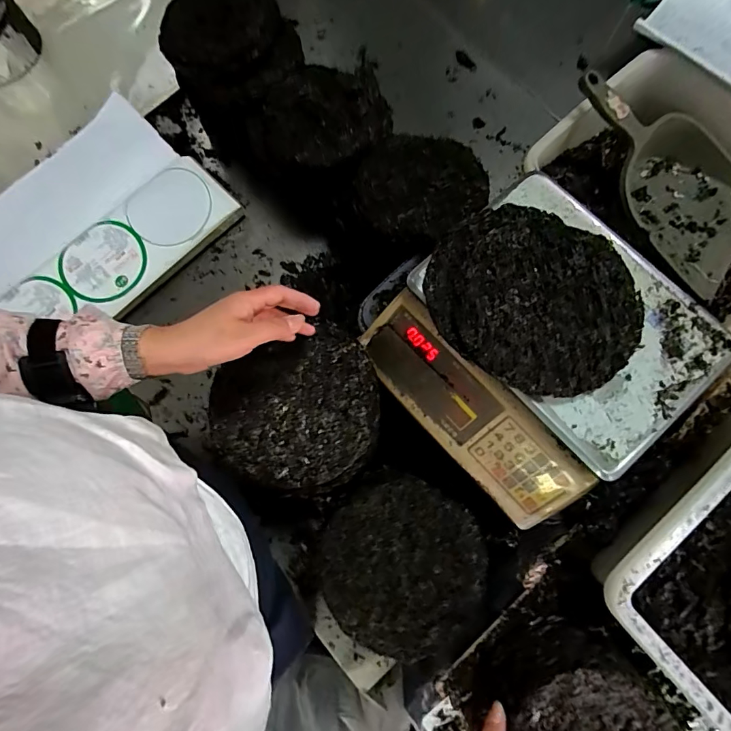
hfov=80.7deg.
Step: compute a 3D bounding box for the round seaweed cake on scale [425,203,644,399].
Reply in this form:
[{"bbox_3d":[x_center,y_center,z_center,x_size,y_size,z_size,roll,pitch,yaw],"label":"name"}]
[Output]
[{"bbox_3d":[0.192,-0.077,0.493,0.206,0.021,0.228,-37,79,-7],"label":"round seaweed cake on scale"}]

